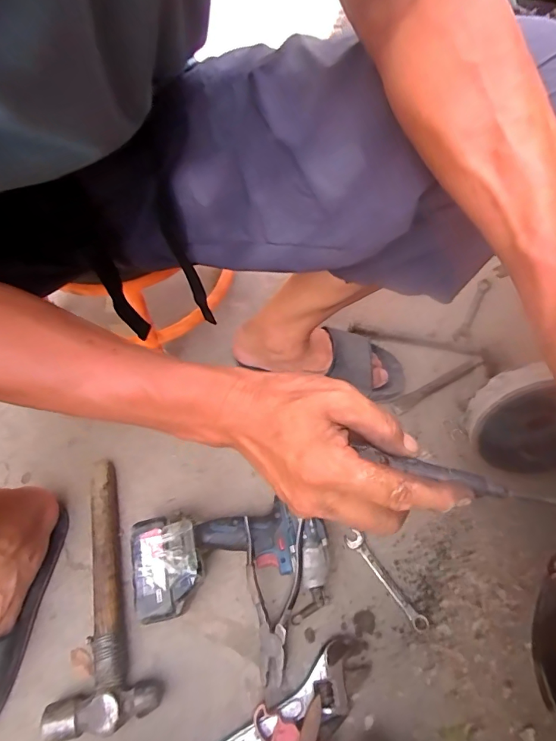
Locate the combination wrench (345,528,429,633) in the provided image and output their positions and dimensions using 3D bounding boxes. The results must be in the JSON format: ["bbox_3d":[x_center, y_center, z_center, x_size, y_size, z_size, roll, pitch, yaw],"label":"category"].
[{"bbox_3d":[0.144,0.279,0.567,0.022,0.006,0.142,-35,68,-18],"label":"combination wrench"}]

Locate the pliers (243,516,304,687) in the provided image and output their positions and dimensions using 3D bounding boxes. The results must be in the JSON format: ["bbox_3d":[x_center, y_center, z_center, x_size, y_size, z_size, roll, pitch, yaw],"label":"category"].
[{"bbox_3d":[-0.010,0.282,0.524,0.072,0.022,0.186,3,79,0],"label":"pliers"}]

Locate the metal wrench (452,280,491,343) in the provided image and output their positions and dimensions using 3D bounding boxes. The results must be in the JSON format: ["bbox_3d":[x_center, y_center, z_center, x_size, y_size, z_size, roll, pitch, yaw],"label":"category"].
[{"bbox_3d":[0.361,-0.110,0.788,0.025,0.009,0.168,28,65,13],"label":"metal wrench"}]

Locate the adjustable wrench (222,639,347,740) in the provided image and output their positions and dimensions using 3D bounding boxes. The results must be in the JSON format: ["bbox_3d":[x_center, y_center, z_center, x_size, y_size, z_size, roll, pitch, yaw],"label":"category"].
[{"bbox_3d":[-0.024,0.417,0.483,0.268,0.023,0.056,-29,66,-16],"label":"adjustable wrench"}]

